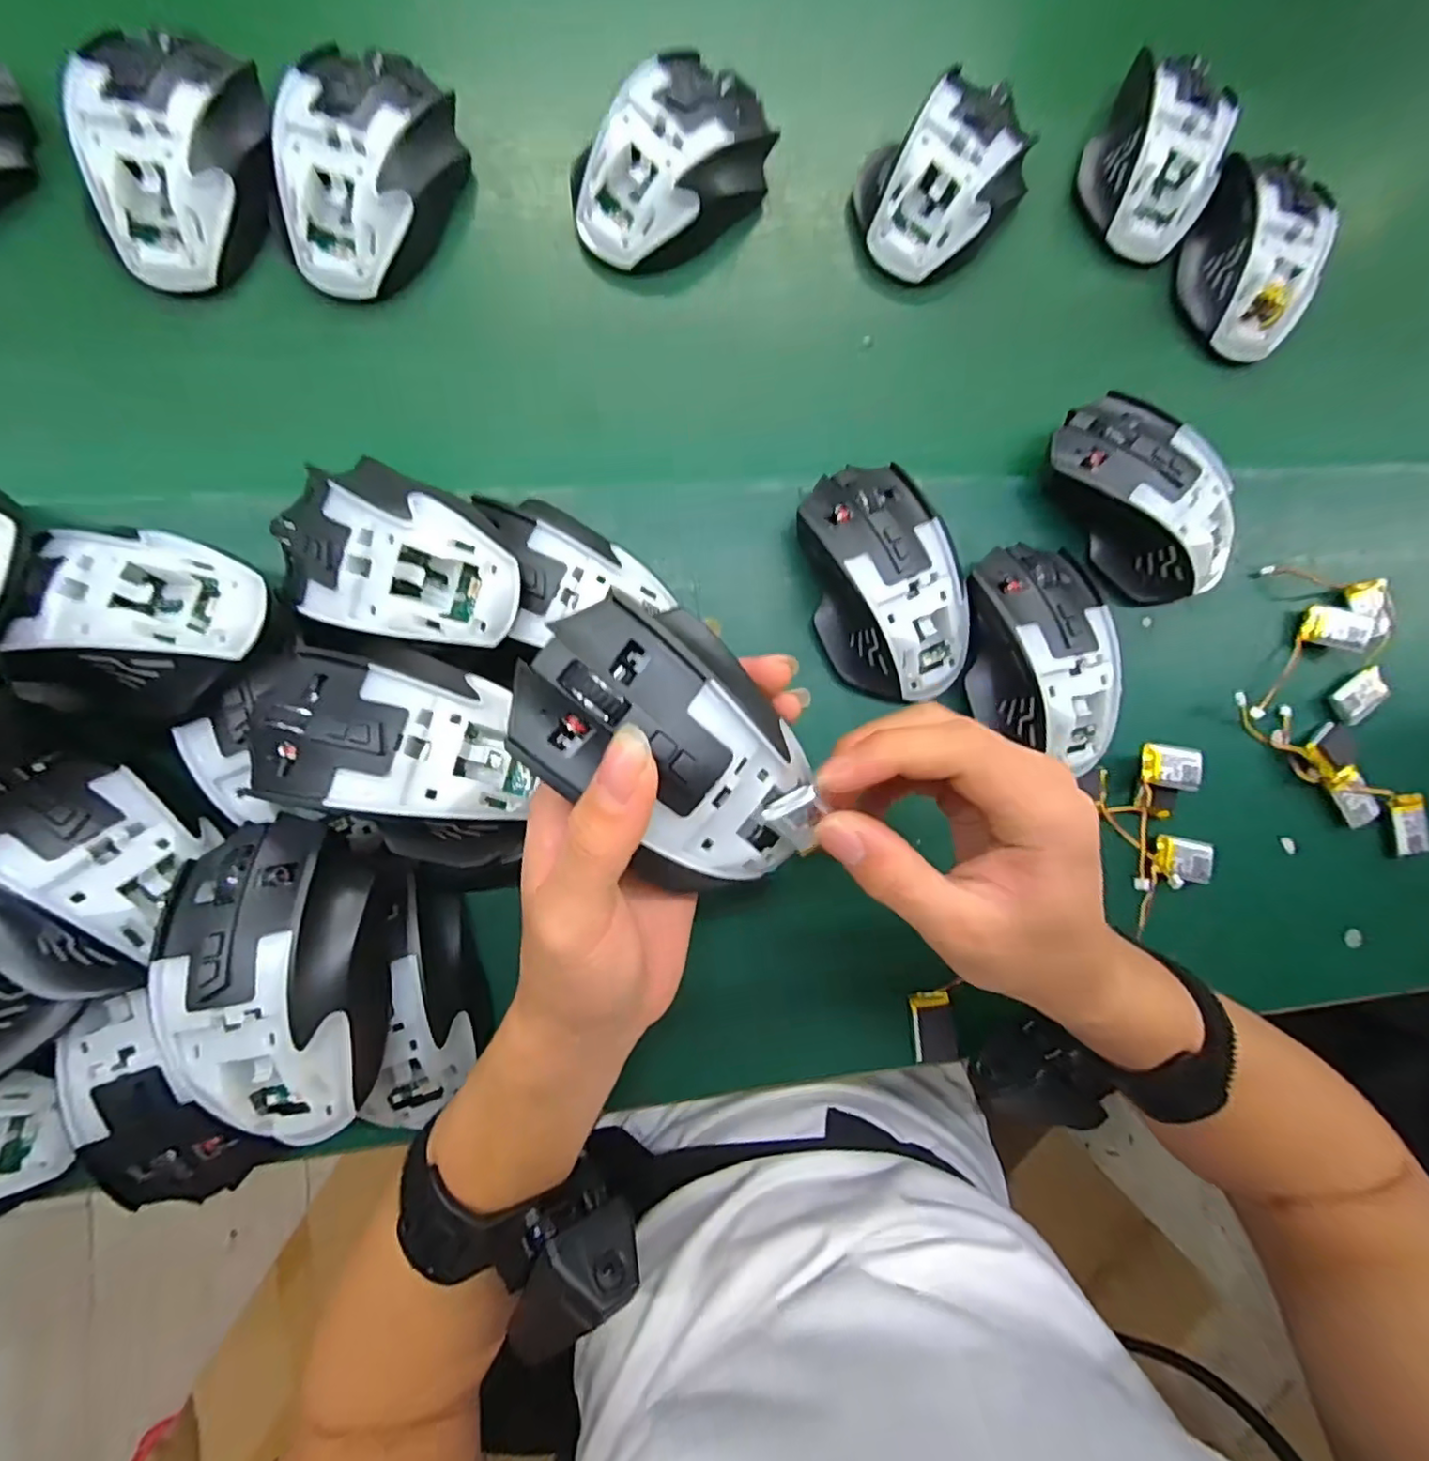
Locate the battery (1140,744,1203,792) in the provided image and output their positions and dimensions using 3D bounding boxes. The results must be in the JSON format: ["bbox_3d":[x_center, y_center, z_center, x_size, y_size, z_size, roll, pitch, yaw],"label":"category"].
[{"bbox_3d":[0.235,0.018,0.318,0.030,0.007,0.023,6,77,-3],"label":"battery"}]

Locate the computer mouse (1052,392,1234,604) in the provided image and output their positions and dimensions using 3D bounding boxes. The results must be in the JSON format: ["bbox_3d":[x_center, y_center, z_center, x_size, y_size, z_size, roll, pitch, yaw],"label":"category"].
[{"bbox_3d":[0.222,-0.117,0.320,0.063,0.043,0.116,-39,90,-8],"label":"computer mouse"}]

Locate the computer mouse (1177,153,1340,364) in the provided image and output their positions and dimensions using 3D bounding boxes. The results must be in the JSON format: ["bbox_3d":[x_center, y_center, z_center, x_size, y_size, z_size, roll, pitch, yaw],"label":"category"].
[{"bbox_3d":[0.302,-0.265,0.343,0.062,0.034,0.099,16,84,-5],"label":"computer mouse"}]

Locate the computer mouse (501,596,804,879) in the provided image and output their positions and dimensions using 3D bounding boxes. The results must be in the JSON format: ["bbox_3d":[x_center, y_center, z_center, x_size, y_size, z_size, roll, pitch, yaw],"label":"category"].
[{"bbox_3d":[-0.011,0.007,0.198,0.103,0.036,0.066,45,82,-1],"label":"computer mouse"}]

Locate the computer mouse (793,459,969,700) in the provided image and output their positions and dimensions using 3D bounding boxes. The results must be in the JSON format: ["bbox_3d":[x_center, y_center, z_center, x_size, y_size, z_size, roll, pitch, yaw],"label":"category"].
[{"bbox_3d":[0.084,-0.071,0.304,0.068,0.044,0.112,-14,87,-7],"label":"computer mouse"}]

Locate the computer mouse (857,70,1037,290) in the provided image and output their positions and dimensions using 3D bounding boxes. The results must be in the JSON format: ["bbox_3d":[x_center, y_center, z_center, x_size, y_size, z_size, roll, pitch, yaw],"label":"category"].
[{"bbox_3d":[0.121,-0.293,0.326,0.104,0.036,0.074,-44,91,-8],"label":"computer mouse"}]

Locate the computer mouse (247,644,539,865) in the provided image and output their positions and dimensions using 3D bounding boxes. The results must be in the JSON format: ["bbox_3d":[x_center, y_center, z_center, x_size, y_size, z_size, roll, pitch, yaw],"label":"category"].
[{"bbox_3d":[-0.122,0.008,0.234,0.099,0.035,0.072,18,84,-5],"label":"computer mouse"}]

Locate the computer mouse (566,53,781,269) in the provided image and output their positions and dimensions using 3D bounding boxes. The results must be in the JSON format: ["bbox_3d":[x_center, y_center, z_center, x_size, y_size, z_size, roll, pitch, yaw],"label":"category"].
[{"bbox_3d":[-0.020,-0.286,0.310,0.068,0.037,0.116,44,82,-1],"label":"computer mouse"}]

